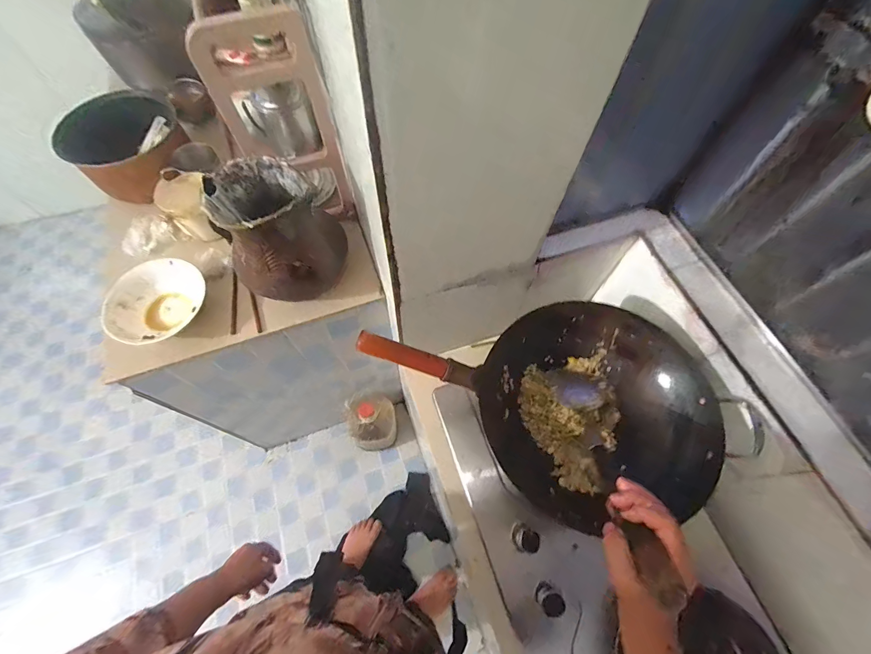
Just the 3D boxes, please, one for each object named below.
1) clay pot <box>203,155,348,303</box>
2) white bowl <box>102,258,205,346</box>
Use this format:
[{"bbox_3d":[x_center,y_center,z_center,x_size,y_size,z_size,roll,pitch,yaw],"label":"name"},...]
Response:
[{"bbox_3d":[-0.267,-0.156,0.624,0.163,0.209,0.153,0,63,0],"label":"clay pot"},{"bbox_3d":[-0.506,-0.043,0.696,0.161,0.069,0.145,-41,71,-18],"label":"white bowl"}]

